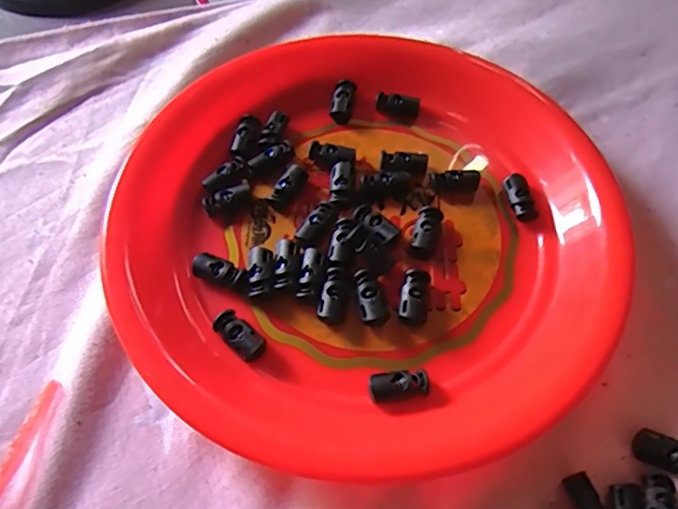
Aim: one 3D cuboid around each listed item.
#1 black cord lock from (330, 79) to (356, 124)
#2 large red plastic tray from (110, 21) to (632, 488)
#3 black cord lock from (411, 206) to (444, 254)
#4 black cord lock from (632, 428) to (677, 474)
[{"bbox_3d":[0.003,-0.096,0.329,0.014,0.007,0.029,10,73,6],"label":"black cord lock"},{"bbox_3d":[0.016,-0.017,0.280,0.244,0.035,0.249,12,61,7],"label":"large red plastic tray"},{"bbox_3d":[0.047,-0.013,0.282,0.013,0.009,0.027,17,61,10],"label":"black cord lock"},{"bbox_3d":[0.146,0.089,0.233,0.026,0.009,0.014,25,63,14],"label":"black cord lock"}]

